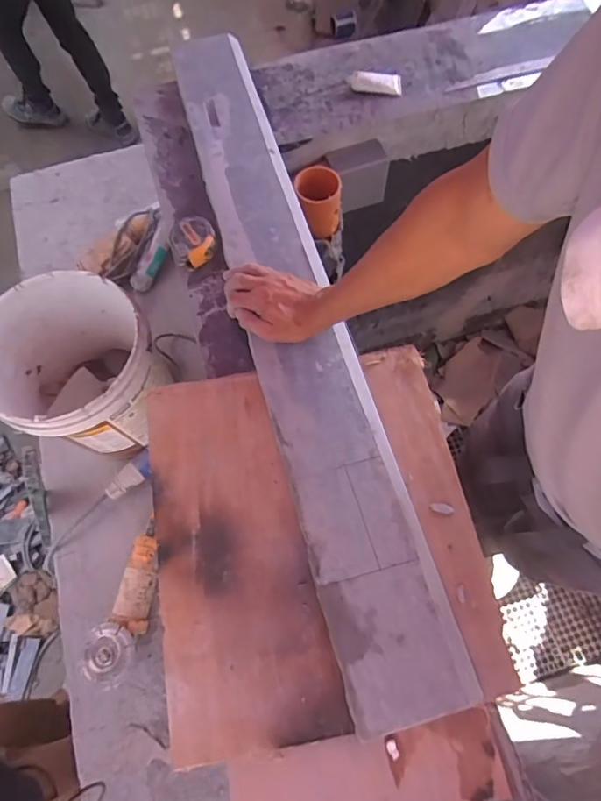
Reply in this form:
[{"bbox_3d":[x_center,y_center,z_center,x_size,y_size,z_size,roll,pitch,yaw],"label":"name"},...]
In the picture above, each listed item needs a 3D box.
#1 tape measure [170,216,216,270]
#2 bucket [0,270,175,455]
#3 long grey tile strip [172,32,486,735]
[{"bbox_3d":[-0.165,-0.244,0.747,0.068,0.032,0.070,-15,69,-4],"label":"tape measure"},{"bbox_3d":[-0.421,-0.044,0.977,0.287,0.289,0.296,-1,68,2],"label":"bucket"},{"bbox_3d":[-0.037,-0.208,0.747,0.141,0.026,1.155,-14,65,-6],"label":"long grey tile strip"}]

